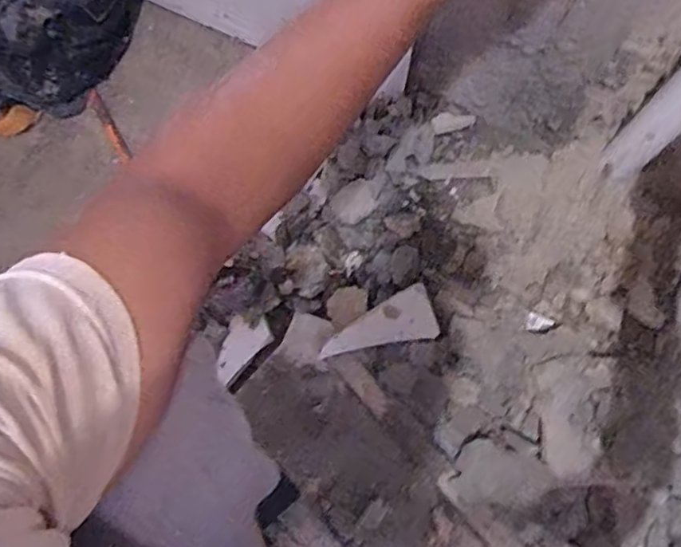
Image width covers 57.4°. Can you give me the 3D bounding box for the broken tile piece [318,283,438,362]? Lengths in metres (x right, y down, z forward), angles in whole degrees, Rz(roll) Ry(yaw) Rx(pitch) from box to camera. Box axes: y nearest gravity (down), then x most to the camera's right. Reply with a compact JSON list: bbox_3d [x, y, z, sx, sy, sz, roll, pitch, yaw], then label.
[{"bbox_3d":[0.038,0.054,0.686,0.128,0.005,0.059,-12,96,7],"label":"broken tile piece"}]

